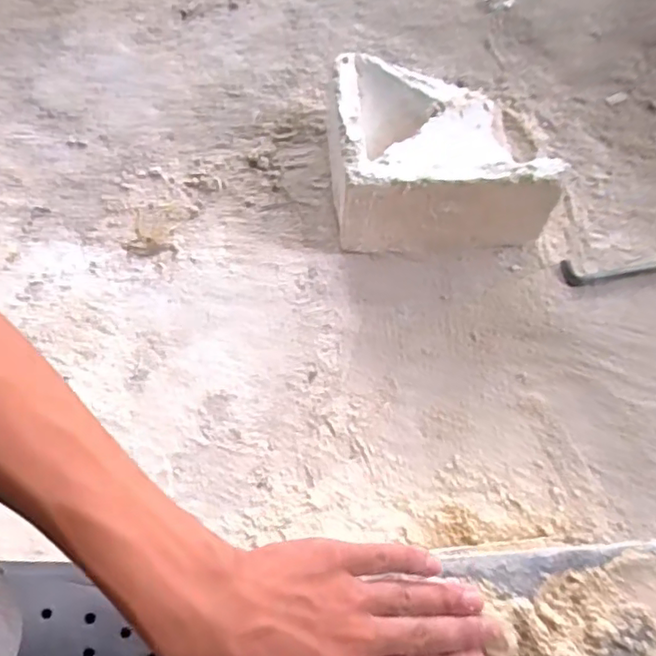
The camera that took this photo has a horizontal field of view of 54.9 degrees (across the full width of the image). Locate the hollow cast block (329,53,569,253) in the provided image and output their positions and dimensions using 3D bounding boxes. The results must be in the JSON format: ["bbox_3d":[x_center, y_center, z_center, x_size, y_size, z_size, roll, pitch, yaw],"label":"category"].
[{"bbox_3d":[0.103,-0.175,0.613,0.193,0.102,0.176,-4,65,-1],"label":"hollow cast block"}]

